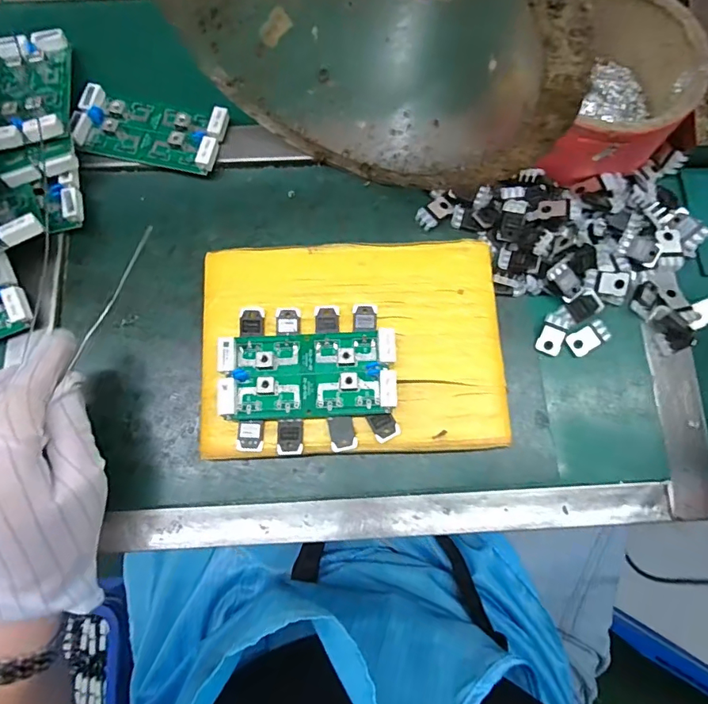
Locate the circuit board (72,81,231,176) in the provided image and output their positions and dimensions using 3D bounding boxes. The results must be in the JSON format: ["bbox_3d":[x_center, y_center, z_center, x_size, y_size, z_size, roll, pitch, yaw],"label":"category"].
[{"bbox_3d":[-0.150,-0.164,0.346,0.106,0.016,0.050,11,79,2],"label":"circuit board"}]

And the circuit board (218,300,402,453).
[{"bbox_3d":[-0.028,0.015,0.295,0.106,0.024,0.089,-3,78,-1],"label":"circuit board"}]

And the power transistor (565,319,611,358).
[{"bbox_3d":[0.159,-0.009,0.316,0.025,0.004,0.017,-34,80,-6],"label":"power transistor"}]

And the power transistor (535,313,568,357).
[{"bbox_3d":[0.136,-0.011,0.321,0.016,0.005,0.026,20,79,4],"label":"power transistor"}]

